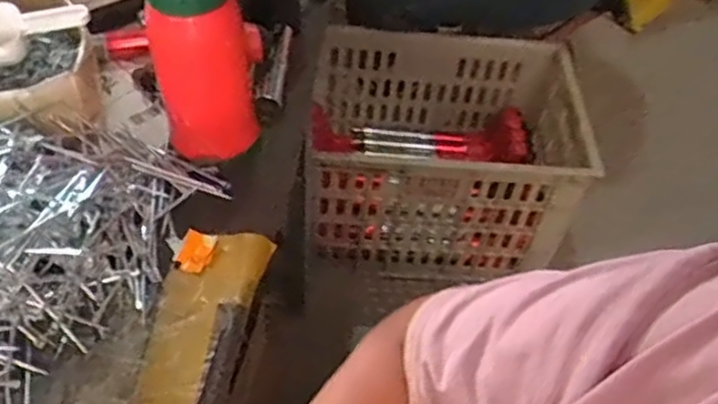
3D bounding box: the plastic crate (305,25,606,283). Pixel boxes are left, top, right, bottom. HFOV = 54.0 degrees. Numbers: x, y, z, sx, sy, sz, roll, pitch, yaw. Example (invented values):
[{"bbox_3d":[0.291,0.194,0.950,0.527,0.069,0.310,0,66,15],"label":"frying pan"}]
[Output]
[{"bbox_3d":[0.179,-0.095,1.285,0.498,0.276,0.385,4,49,-3],"label":"plastic crate"}]

